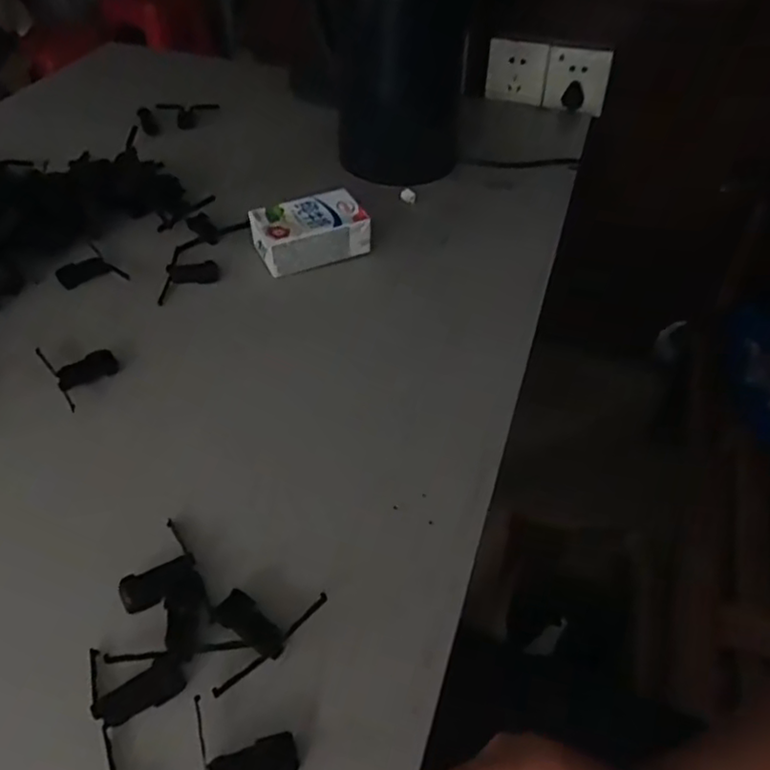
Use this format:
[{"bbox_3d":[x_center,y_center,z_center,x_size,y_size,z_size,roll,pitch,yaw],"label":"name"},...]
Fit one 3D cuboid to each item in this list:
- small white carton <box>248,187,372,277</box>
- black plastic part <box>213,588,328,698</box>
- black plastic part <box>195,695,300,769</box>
[{"bbox_3d":[-0.075,-0.156,0.690,0.106,0.042,0.066,-17,48,-19],"label":"small white carton"},{"bbox_3d":[-0.082,0.145,0.415,0.050,0.009,0.080,31,51,25],"label":"black plastic part"},{"bbox_3d":[-0.072,0.201,0.355,0.051,0.013,0.076,-6,46,-9],"label":"black plastic part"}]

